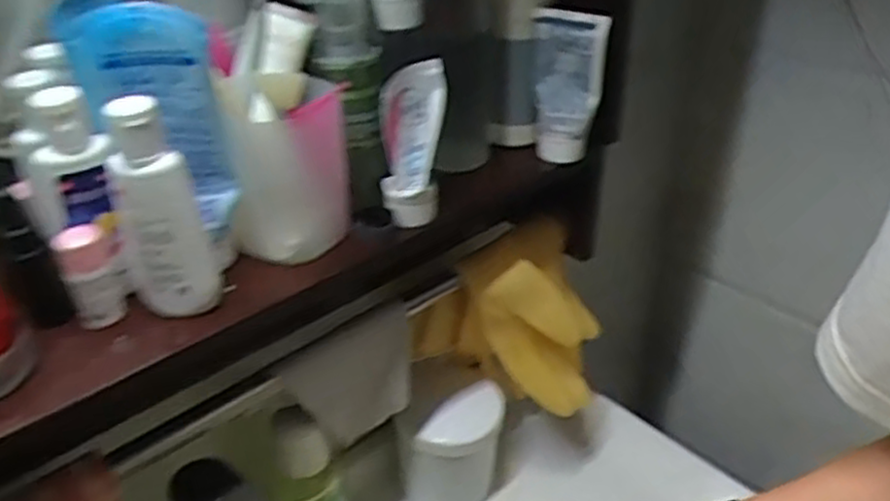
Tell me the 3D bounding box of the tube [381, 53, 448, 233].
[{"bbox_3d":[-0.021,-0.067,0.483,0.038,0.101,0.028,3,27,-4],"label":"tube"}]

